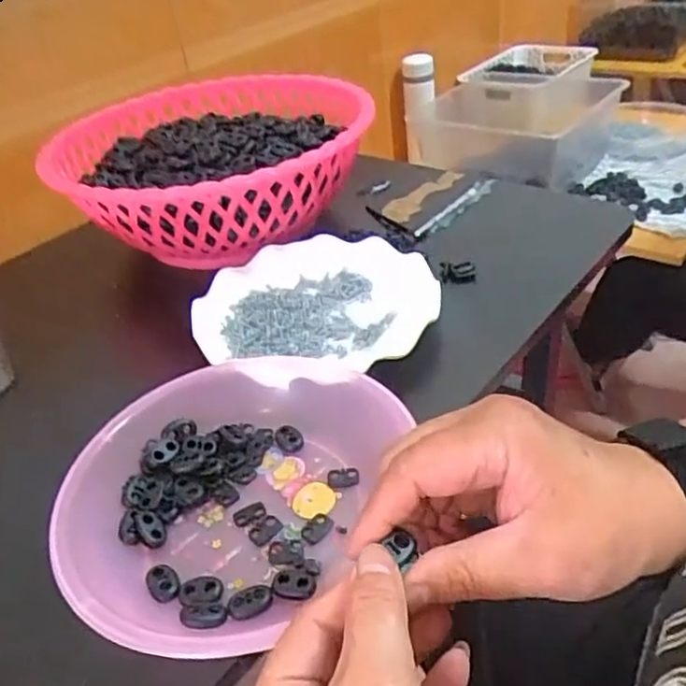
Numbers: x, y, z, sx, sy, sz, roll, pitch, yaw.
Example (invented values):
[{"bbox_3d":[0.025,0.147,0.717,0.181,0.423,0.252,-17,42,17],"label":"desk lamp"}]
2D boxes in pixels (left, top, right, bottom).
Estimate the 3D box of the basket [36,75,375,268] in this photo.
[{"bbox_3d":[-0.120,-0.165,0.622,0.277,0.093,0.269,3,38,12],"label":"basket"}]

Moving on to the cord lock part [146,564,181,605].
[{"bbox_3d":[-0.093,0.122,0.333,0.015,0.004,0.023,-27,41,-25],"label":"cord lock part"}]

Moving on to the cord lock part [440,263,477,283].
[{"bbox_3d":[0.097,-0.059,0.551,0.029,0.017,0.011,4,38,13],"label":"cord lock part"}]

